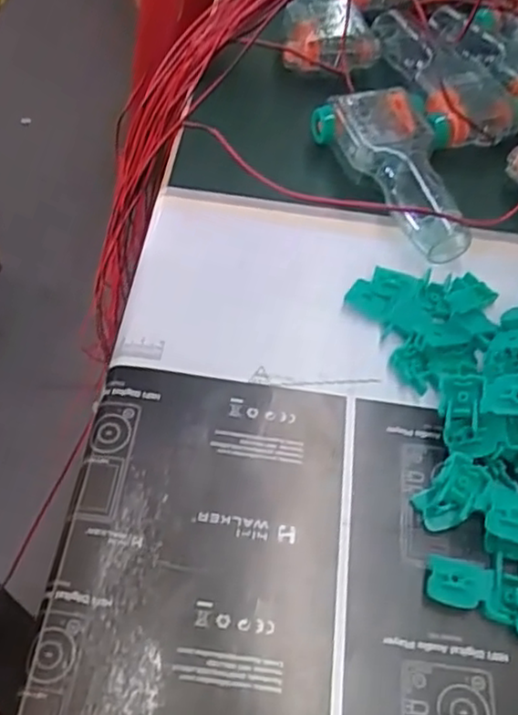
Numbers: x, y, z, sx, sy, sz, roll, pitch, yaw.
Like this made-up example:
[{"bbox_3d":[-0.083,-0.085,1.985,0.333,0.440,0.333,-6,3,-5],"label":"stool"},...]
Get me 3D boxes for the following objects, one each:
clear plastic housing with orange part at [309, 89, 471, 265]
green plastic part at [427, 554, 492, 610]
[{"bbox_3d":[0.074,-0.099,0.387,0.055,0.029,0.111,-11,57,-11],"label":"clear plastic housing with orange part"},{"bbox_3d":[0.077,0.088,0.275,0.024,0.009,0.018,7,55,2],"label":"green plastic part"}]

